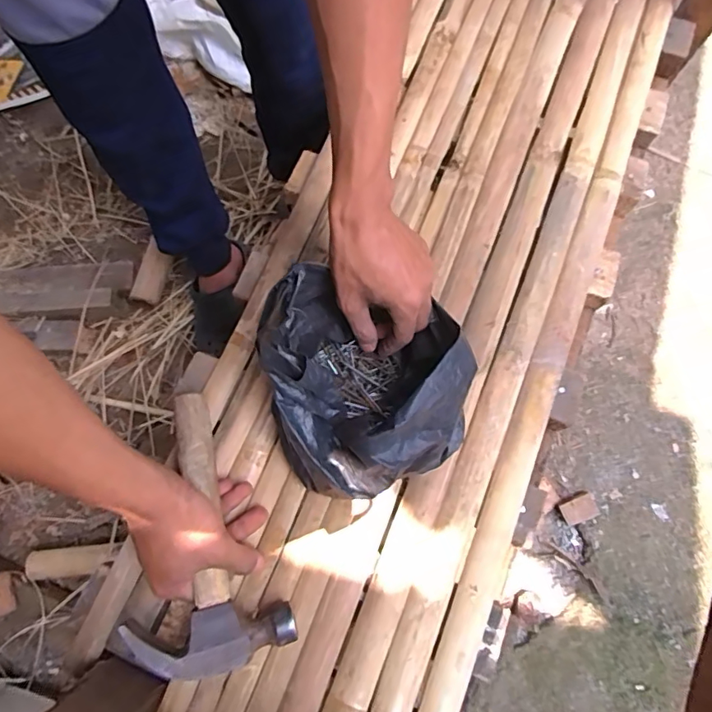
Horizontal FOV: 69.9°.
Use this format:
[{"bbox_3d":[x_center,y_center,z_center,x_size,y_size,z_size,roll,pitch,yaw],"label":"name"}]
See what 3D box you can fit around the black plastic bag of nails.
[{"bbox_3d":[0.005,0.028,0.416,0.159,0.106,0.165,14,75,5],"label":"black plastic bag of nails"}]

